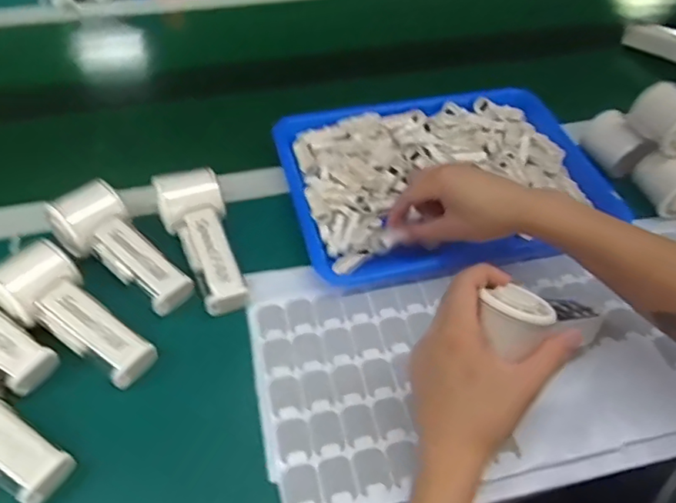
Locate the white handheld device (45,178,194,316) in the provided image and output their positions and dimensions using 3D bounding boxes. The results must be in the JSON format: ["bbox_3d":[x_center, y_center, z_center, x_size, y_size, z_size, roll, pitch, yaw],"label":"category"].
[{"bbox_3d":[-0.199,-0.001,0.514,0.062,0.054,0.144,-35,60,-28],"label":"white handheld device"}]

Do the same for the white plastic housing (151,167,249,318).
[{"bbox_3d":[-0.125,-0.012,0.529,0.061,0.032,0.148,-19,66,-18],"label":"white plastic housing"}]

